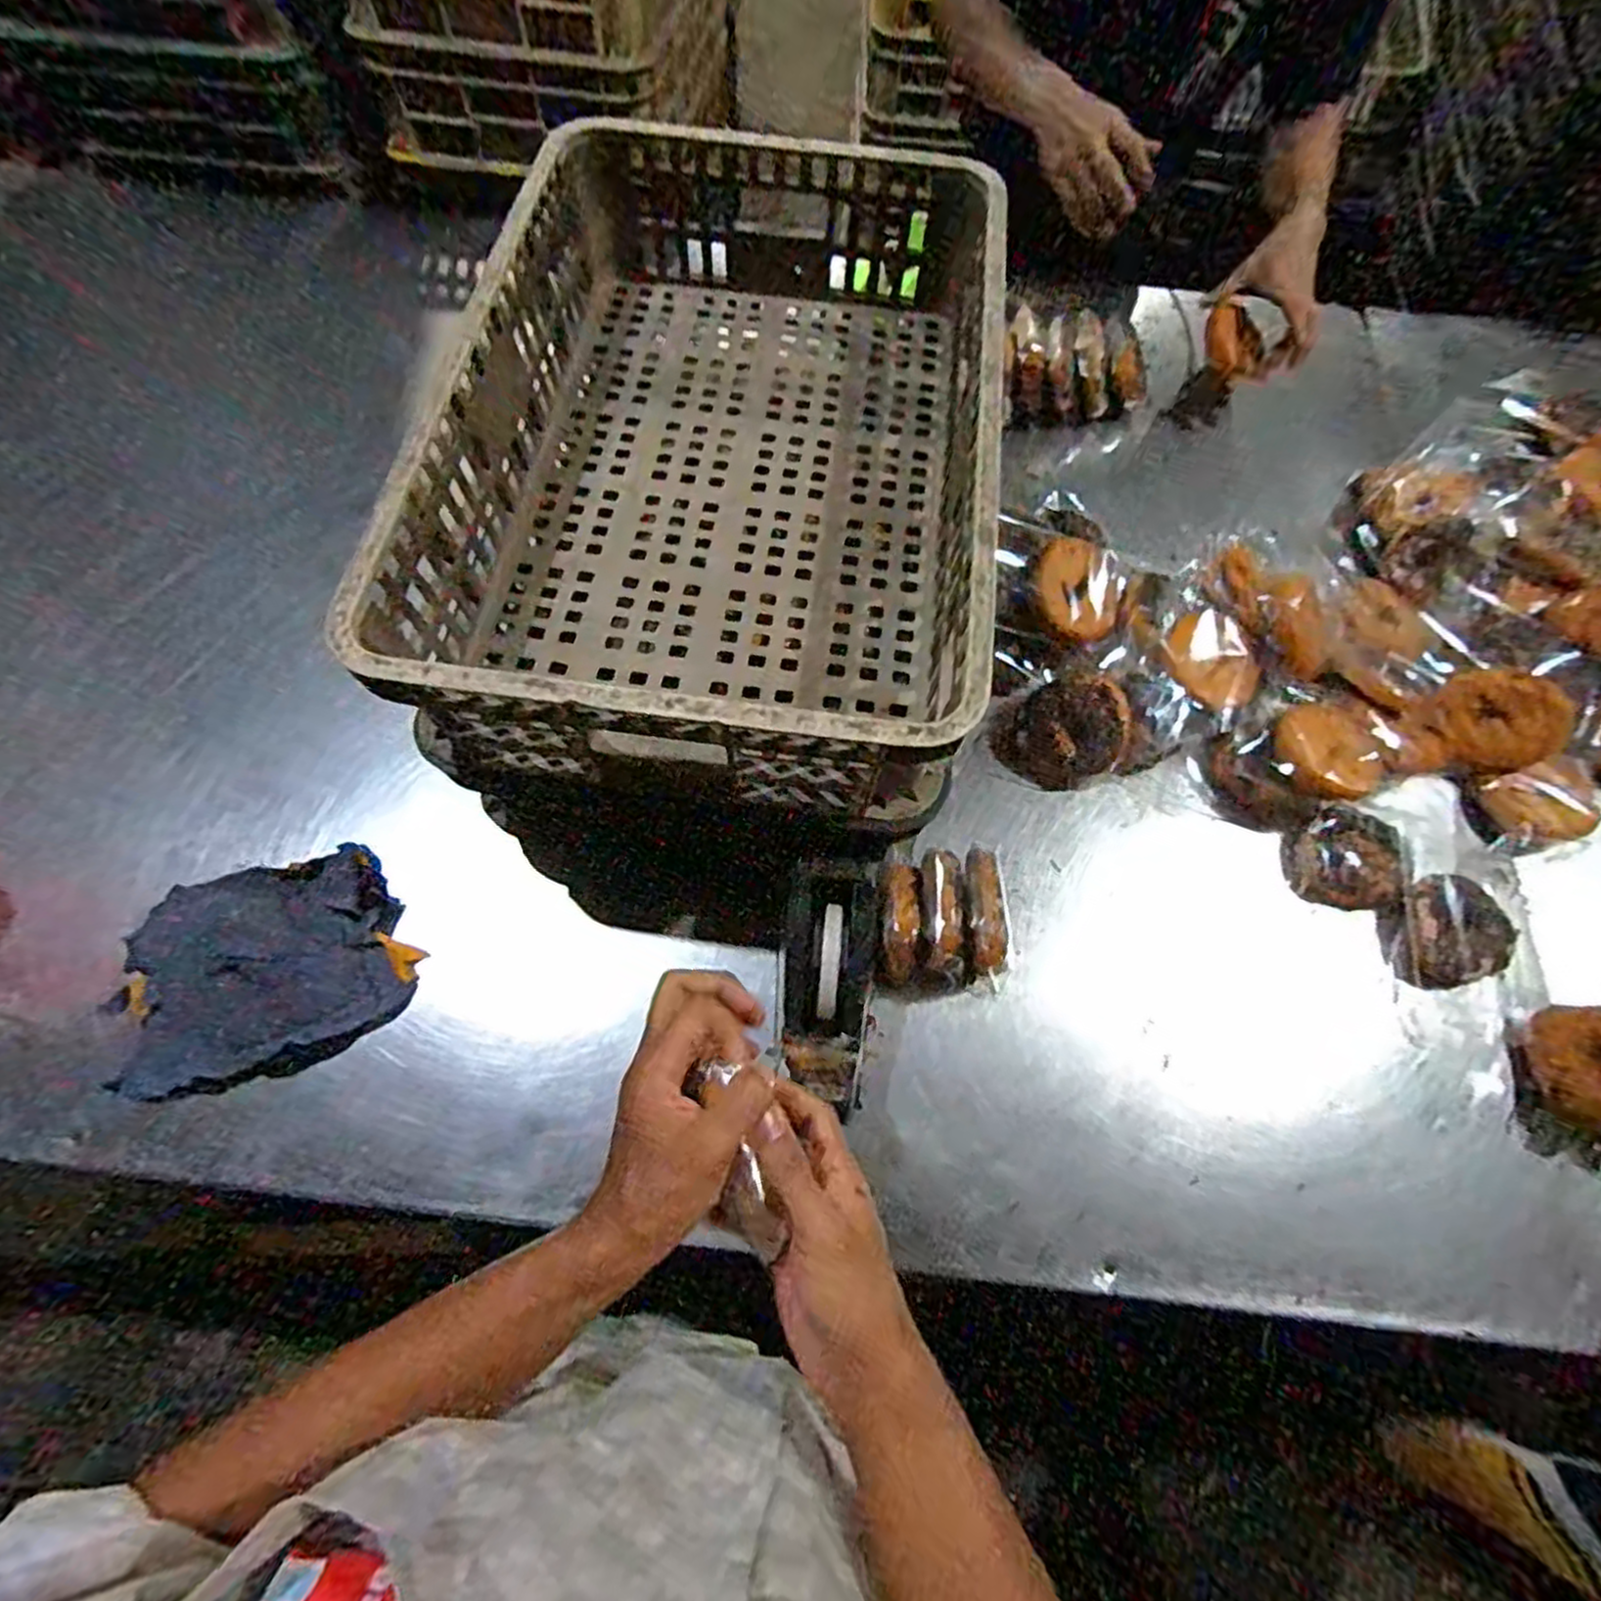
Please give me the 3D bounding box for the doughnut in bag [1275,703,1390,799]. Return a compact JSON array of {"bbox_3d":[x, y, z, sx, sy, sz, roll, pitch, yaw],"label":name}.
[{"bbox_3d":[0.480,-0.043,0.687,0.091,0.036,0.090,1,66,-3],"label":"doughnut in bag"}]

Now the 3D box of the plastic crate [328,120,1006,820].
[{"bbox_3d":[-0.055,-0.312,0.637,0.410,0.161,0.631,8,66,1],"label":"plastic crate"}]

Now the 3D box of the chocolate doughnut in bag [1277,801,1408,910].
[{"bbox_3d":[0.498,0.053,0.689,0.097,0.025,0.093,1,66,-3],"label":"chocolate doughnut in bag"}]

